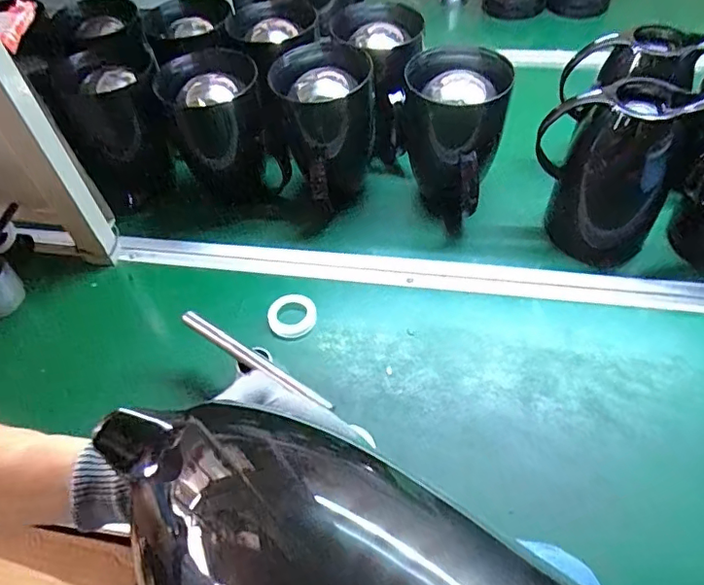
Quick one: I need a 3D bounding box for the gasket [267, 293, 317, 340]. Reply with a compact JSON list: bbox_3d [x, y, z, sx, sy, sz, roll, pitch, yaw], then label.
[{"bbox_3d":[-0.074,0.027,0.664,0.058,0.012,0.059,-2,51,2],"label":"gasket"}]

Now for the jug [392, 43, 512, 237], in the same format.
[{"bbox_3d":[0.125,-0.202,0.723,0.139,0.174,0.173,2,52,5],"label":"jug"}]

